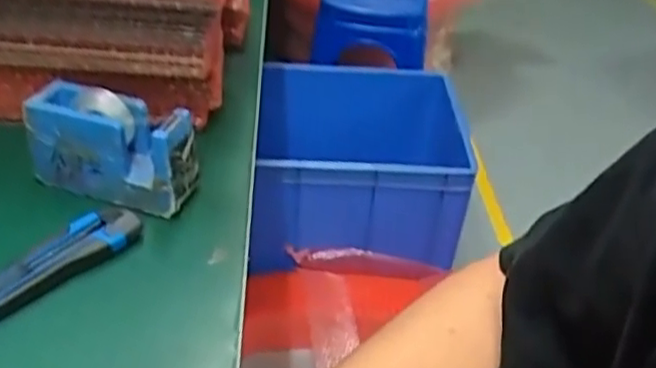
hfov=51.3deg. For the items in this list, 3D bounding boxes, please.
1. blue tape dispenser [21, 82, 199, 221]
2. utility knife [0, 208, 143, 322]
[{"bbox_3d":[-0.177,-0.029,0.568,0.134,0.089,0.049,14,37,12],"label":"blue tape dispenser"},{"bbox_3d":[-0.221,0.075,0.471,0.037,0.025,0.207,26,41,27],"label":"utility knife"}]

